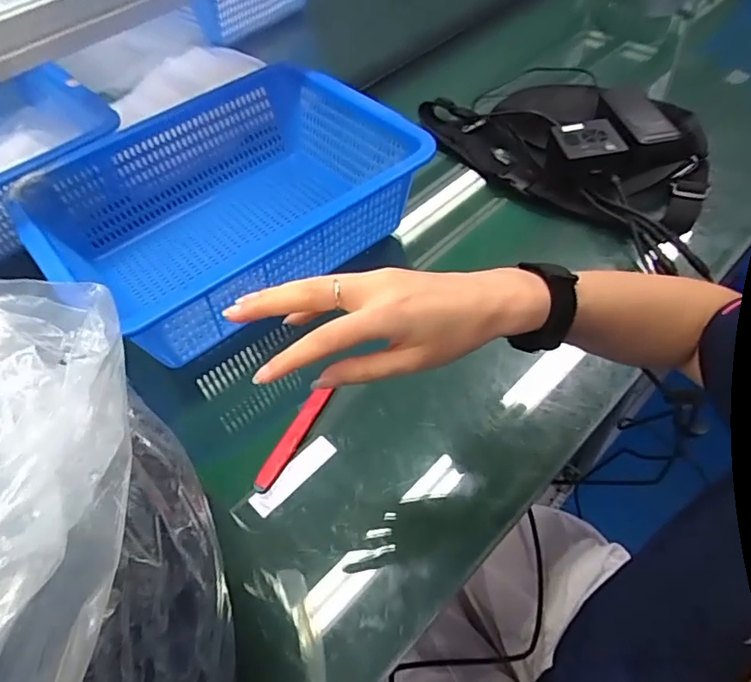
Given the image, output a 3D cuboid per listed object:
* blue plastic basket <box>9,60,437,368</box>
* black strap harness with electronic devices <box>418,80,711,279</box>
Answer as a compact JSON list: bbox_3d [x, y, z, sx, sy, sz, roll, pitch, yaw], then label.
[{"bbox_3d":[-0.161,-0.155,0.637,0.369,0.126,0.304,-35,57,-20],"label":"blue plastic basket"},{"bbox_3d":[0.266,-0.260,0.710,0.239,0.058,0.421,-35,57,-20],"label":"black strap harness with electronic devices"}]

